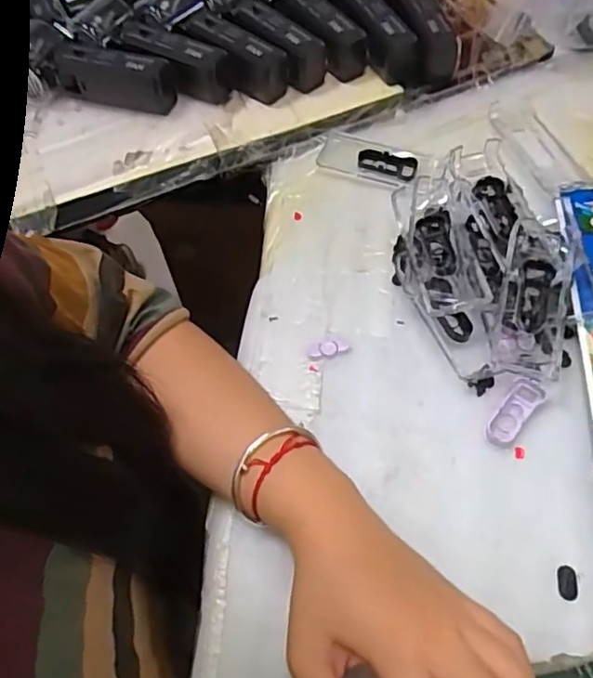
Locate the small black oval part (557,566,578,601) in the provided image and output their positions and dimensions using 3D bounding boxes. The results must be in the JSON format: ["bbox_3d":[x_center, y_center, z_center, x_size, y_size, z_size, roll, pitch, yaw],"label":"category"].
[{"bbox_3d":[0.150,0.135,0.334,0.010,0.004,0.018,9,59,9],"label":"small black oval part"}]

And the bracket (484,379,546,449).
[{"bbox_3d":[0.138,0.047,0.384,0.019,0.006,0.050,36,66,23],"label":"bracket"}]

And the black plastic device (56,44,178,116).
[{"bbox_3d":[-0.160,-0.230,0.541,0.105,0.045,0.025,12,59,11],"label":"black plastic device"}]

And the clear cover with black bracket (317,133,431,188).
[{"bbox_3d":[0.065,-0.148,0.503,0.092,0.007,0.038,18,61,15],"label":"clear cover with black bracket"}]

